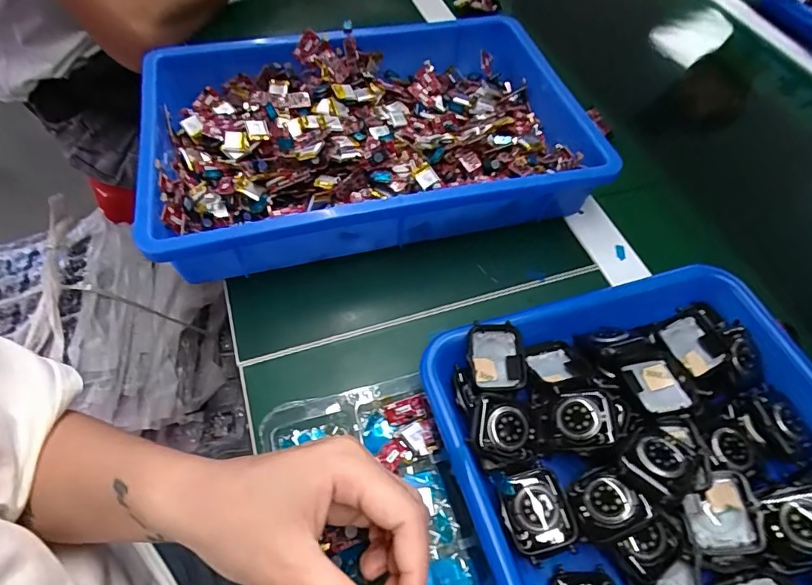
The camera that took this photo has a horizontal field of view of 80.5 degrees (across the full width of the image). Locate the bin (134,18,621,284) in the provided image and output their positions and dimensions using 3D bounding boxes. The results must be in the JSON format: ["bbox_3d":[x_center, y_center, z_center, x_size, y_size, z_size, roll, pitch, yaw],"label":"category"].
[{"bbox_3d":[-0.037,-0.149,0.433,0.354,0.061,0.261,-11,57,-12],"label":"bin"}]

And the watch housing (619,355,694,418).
[{"bbox_3d":[0.153,0.057,0.293,0.031,0.009,0.038,-5,56,-8],"label":"watch housing"}]

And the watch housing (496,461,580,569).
[{"bbox_3d":[0.071,0.119,0.260,0.036,0.009,0.044,-11,57,-12],"label":"watch housing"}]

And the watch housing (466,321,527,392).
[{"bbox_3d":[0.058,0.042,0.308,0.037,0.011,0.042,0,74,-7],"label":"watch housing"}]

